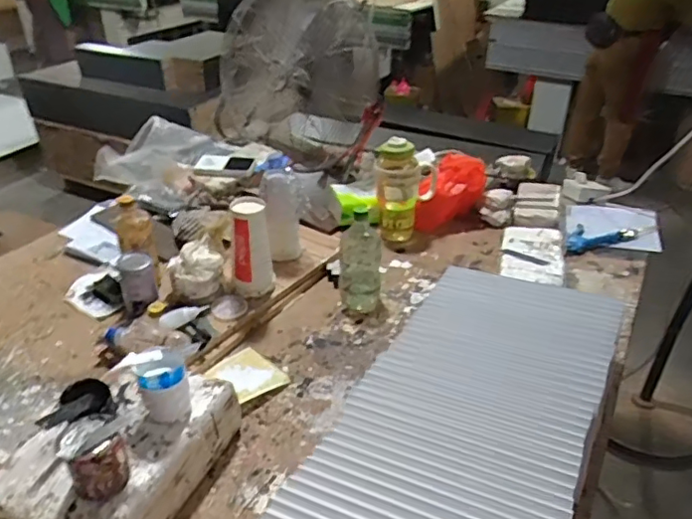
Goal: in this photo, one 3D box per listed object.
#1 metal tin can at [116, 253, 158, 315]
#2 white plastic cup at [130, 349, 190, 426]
[{"bbox_3d":[-0.383,0.040,1.074,0.062,0.093,0.063,-12,34,-19],"label":"metal tin can"},{"bbox_3d":[-0.240,0.167,0.763,0.066,0.082,0.060,-7,33,-13],"label":"white plastic cup"}]

